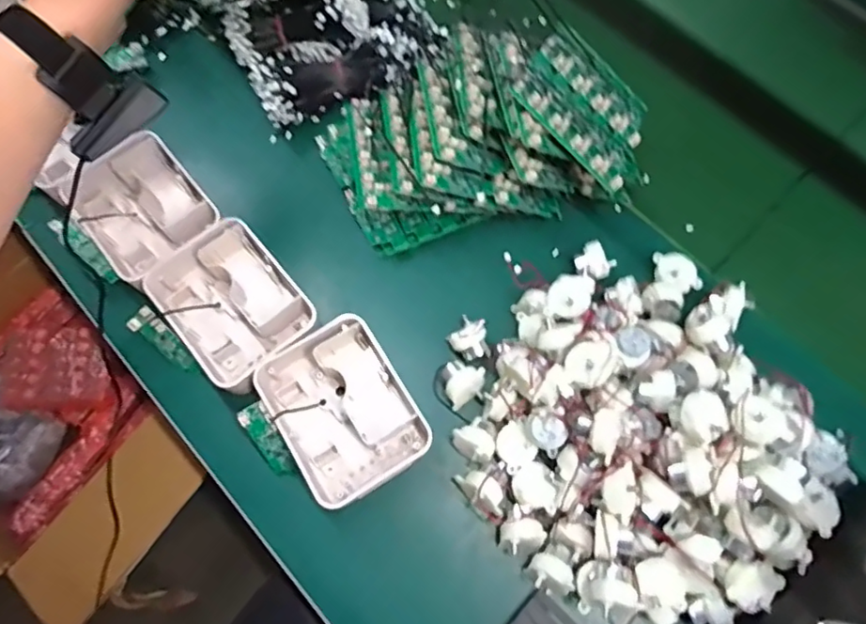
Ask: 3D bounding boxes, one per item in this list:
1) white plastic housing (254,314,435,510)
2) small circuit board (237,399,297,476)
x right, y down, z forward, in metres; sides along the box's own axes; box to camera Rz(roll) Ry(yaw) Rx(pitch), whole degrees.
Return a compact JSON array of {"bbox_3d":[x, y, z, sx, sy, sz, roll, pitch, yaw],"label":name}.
[{"bbox_3d":[-0.072,0.077,0.456,0.104,0.036,0.128,-30,73,-13],"label":"white plastic housing"},{"bbox_3d":[-0.130,0.103,0.449,0.021,0.006,0.066,-28,109,-12],"label":"small circuit board"}]

